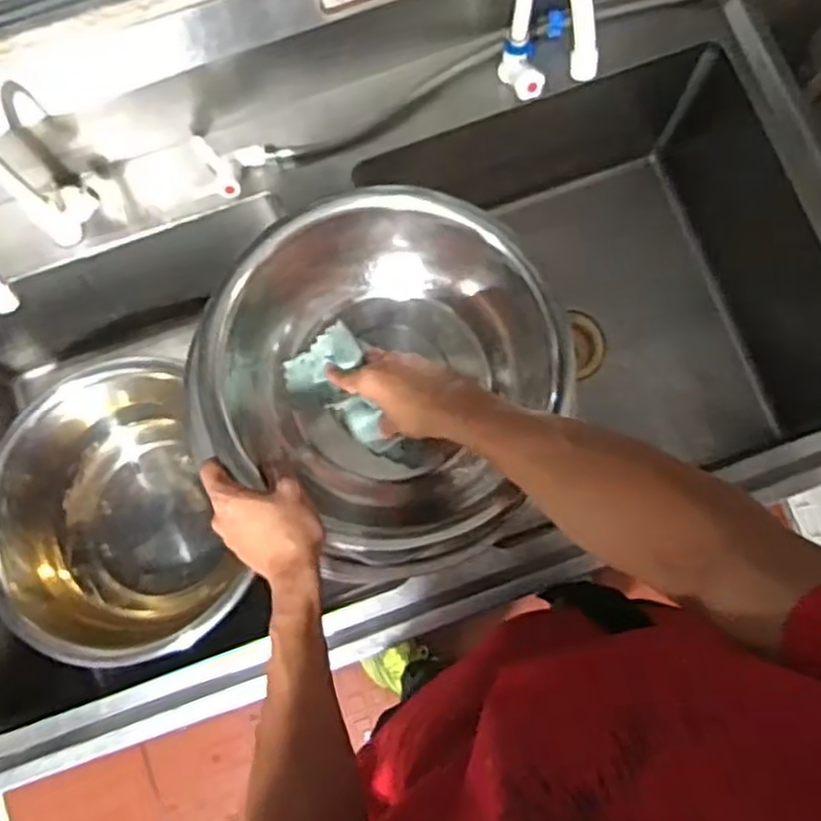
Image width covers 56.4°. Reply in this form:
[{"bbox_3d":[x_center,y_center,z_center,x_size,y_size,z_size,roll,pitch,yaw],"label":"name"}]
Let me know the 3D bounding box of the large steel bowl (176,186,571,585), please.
[{"bbox_3d":[-0.027,-0.041,0.748,0.295,0.123,0.319,0,79,1],"label":"large steel bowl"}]

